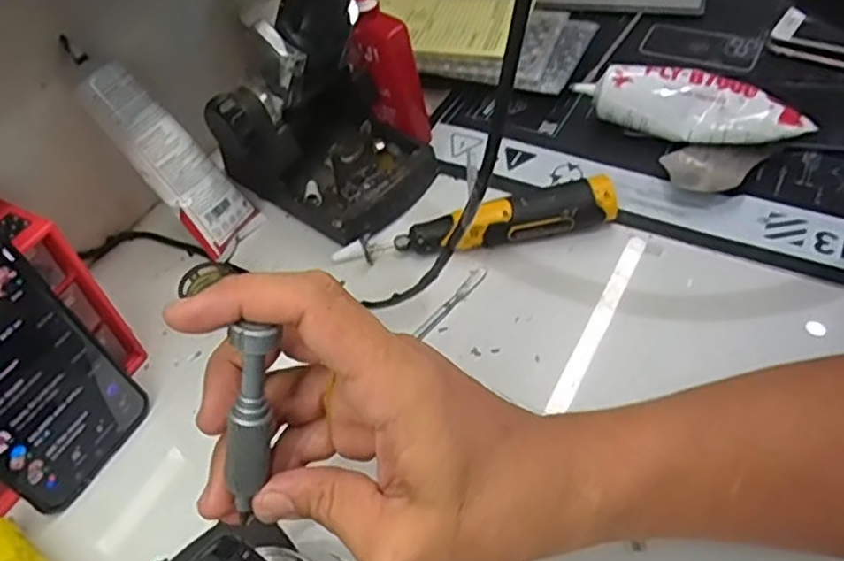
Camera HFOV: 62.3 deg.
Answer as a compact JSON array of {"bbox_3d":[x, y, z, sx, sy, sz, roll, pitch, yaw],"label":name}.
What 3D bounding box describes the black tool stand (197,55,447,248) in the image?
[{"bbox_3d":[-0.062,-0.101,0.484,0.122,0.090,0.115,23,56,24],"label":"black tool stand"}]

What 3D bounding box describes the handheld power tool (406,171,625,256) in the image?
[{"bbox_3d":[0.060,-0.038,0.459,0.131,0.030,0.024,-14,50,-4],"label":"handheld power tool"}]

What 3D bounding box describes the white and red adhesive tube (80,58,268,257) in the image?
[{"bbox_3d":[-0.164,-0.078,0.462,0.022,0.140,0.048,-8,39,46],"label":"white and red adhesive tube"}]

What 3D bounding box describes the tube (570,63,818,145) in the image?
[{"bbox_3d":[0.189,-0.121,0.500,0.150,0.042,0.035,12,53,17],"label":"tube"}]

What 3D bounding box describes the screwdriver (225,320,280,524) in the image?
[{"bbox_3d":[-0.062,0.054,0.252,0.013,0.089,0.011,26,33,23],"label":"screwdriver"}]

